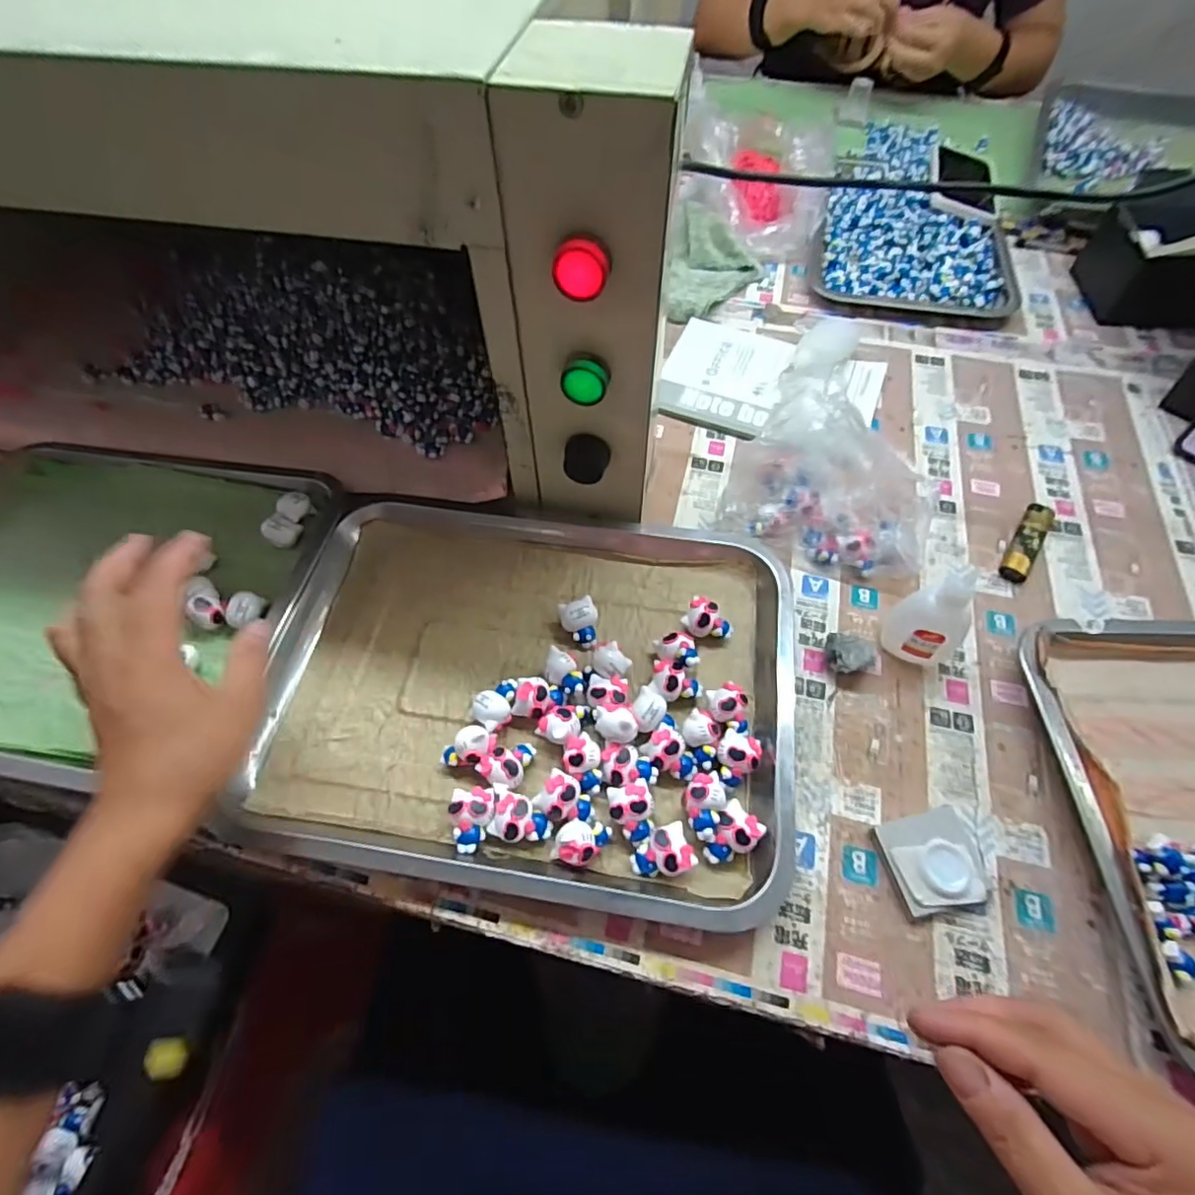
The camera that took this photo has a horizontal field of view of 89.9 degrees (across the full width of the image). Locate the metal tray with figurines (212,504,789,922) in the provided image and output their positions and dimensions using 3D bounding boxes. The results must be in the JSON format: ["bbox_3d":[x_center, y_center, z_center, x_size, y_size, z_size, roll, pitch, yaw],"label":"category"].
[{"bbox_3d":[-0.040,0.045,0.398,0.331,0.025,0.261,8,60,6],"label":"metal tray with figurines"}]

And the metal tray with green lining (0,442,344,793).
[{"bbox_3d":[-0.368,-0.004,0.440,0.300,0.029,0.262,9,60,6],"label":"metal tray with green lining"}]

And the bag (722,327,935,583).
[{"bbox_3d":[0.182,-0.092,0.440,0.147,0.105,0.103,25,63,15],"label":"bag"}]

